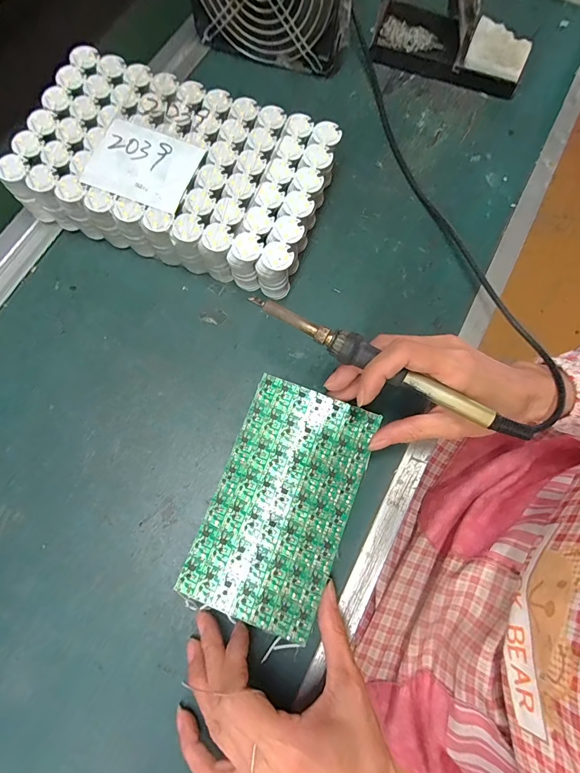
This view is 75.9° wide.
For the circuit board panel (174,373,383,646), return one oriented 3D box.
[{"bbox_3d":[-0.005,0.082,0.274,0.096,0.004,0.165,20,78,6],"label":"circuit board panel"}]

